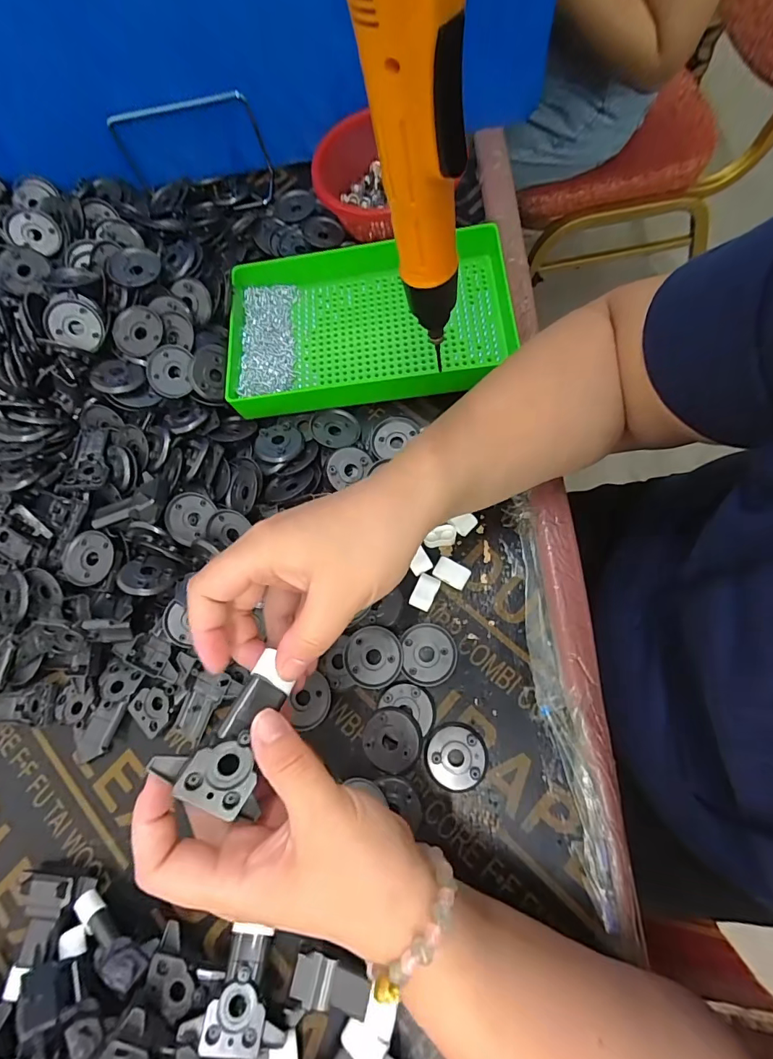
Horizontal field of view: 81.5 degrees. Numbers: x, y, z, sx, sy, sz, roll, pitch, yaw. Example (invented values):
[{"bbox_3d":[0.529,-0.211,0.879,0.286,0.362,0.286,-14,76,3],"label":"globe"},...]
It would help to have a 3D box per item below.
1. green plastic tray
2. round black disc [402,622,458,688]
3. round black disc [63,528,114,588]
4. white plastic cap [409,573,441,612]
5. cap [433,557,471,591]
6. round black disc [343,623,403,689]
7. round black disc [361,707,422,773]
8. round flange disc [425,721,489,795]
[{"bbox_3d":[-0.018,-0.188,0.403,0.255,0.033,0.154,-4,72,6],"label":"green plastic tray"},{"bbox_3d":[0.031,0.091,0.330,0.039,0.004,0.043,-3,72,7],"label":"round black disc"},{"bbox_3d":[-0.239,0.023,0.360,0.037,0.005,0.043,36,81,-5],"label":"round black disc"},{"bbox_3d":[0.029,0.048,0.342,0.017,0.008,0.026,23,77,14],"label":"white plastic cap"},{"bbox_3d":[0.050,0.033,0.345,0.027,0.008,0.018,32,97,12],"label":"cap"},{"bbox_3d":[-0.010,0.093,0.331,0.043,0.005,0.043,6,73,9],"label":"round black disc"},{"bbox_3d":[0.004,0.146,0.312,0.040,0.009,0.041,-2,72,7],"label":"round black disc"},{"bbox_3d":[0.048,0.156,0.308,0.042,0.005,0.042,-2,72,7],"label":"round flange disc"}]

